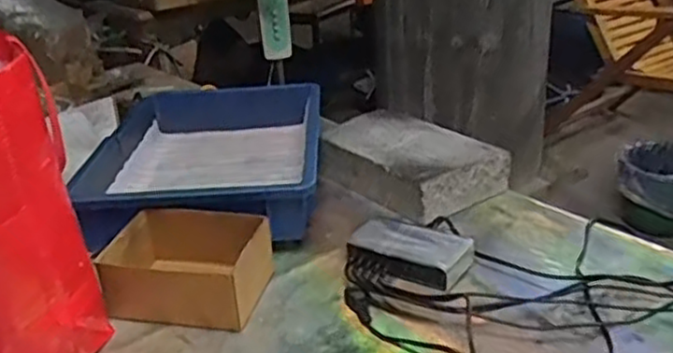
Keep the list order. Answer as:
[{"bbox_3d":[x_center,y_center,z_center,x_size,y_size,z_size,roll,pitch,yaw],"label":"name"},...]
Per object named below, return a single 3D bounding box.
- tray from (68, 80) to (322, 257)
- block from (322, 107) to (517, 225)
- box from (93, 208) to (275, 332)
[{"bbox_3d":[-0.188,-0.023,1.002,0.326,0.084,0.420,-3,25,1],"label":"tray"},{"bbox_3d":[0.099,-0.020,1.006,0.147,0.060,0.246,-24,32,-36],"label":"block"},{"bbox_3d":[-0.161,0.098,0.773,0.162,0.078,0.117,2,26,12],"label":"box"}]

